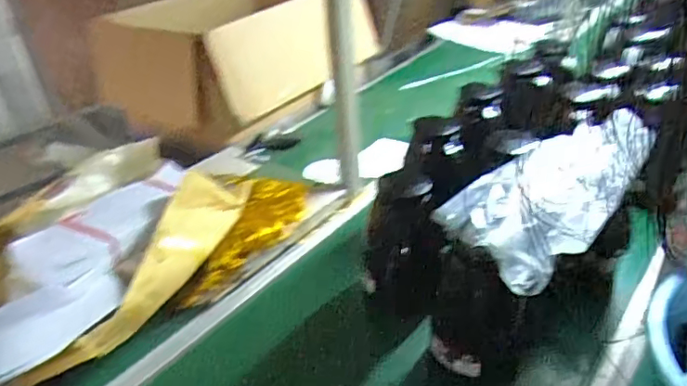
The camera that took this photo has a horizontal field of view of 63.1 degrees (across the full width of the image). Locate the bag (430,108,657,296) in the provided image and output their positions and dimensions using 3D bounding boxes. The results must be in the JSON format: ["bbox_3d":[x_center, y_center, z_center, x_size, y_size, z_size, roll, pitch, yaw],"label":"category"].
[{"bbox_3d":[0.270,-0.015,0.766,0.187,0.064,0.350,25,43,37],"label":"bag"}]

